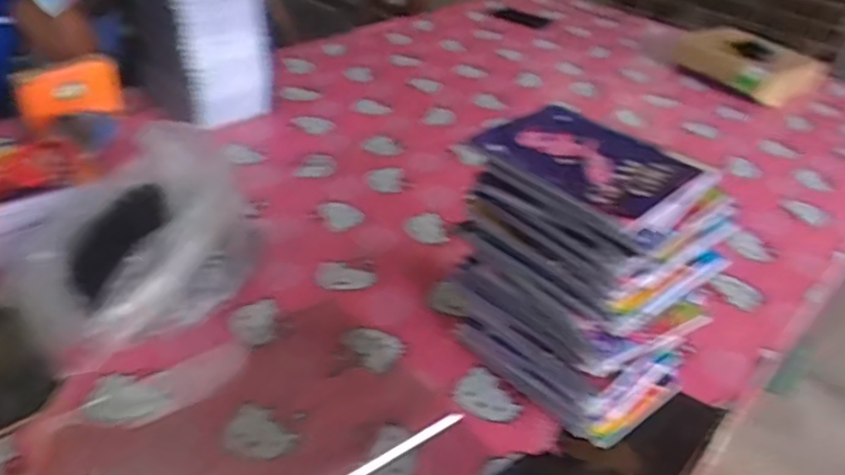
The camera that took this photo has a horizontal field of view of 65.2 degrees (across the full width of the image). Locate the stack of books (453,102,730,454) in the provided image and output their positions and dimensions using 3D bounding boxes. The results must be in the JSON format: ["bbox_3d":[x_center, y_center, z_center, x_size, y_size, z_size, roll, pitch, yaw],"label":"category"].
[{"bbox_3d":[0.170,0.045,0.730,0.162,0.284,0.236,-23,45,-34],"label":"stack of books"}]

